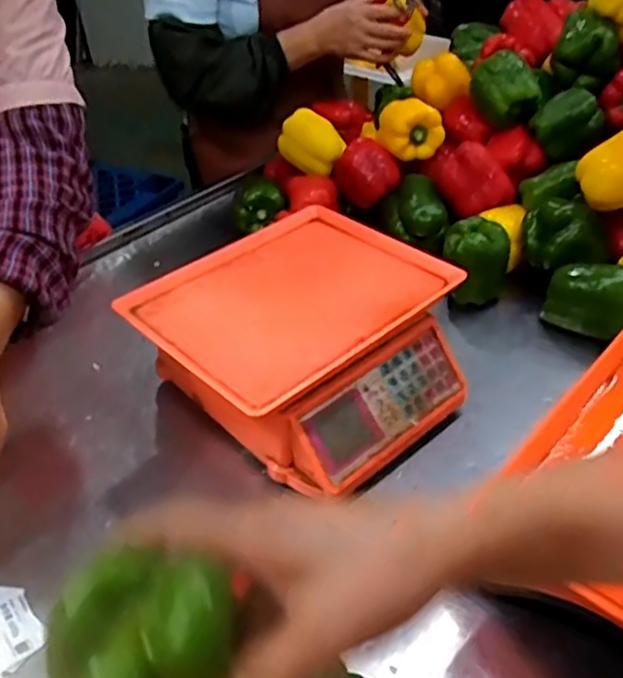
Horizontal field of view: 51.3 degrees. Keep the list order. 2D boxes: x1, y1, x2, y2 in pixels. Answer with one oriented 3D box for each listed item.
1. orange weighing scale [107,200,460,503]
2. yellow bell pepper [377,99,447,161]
[{"bbox_3d":[0.000,0.009,0.701,0.285,0.128,0.280,-33,48,-31],"label":"orange weighing scale"},{"bbox_3d":[0.144,-0.308,0.948,0.094,0.077,0.074,-2,40,2],"label":"yellow bell pepper"}]

